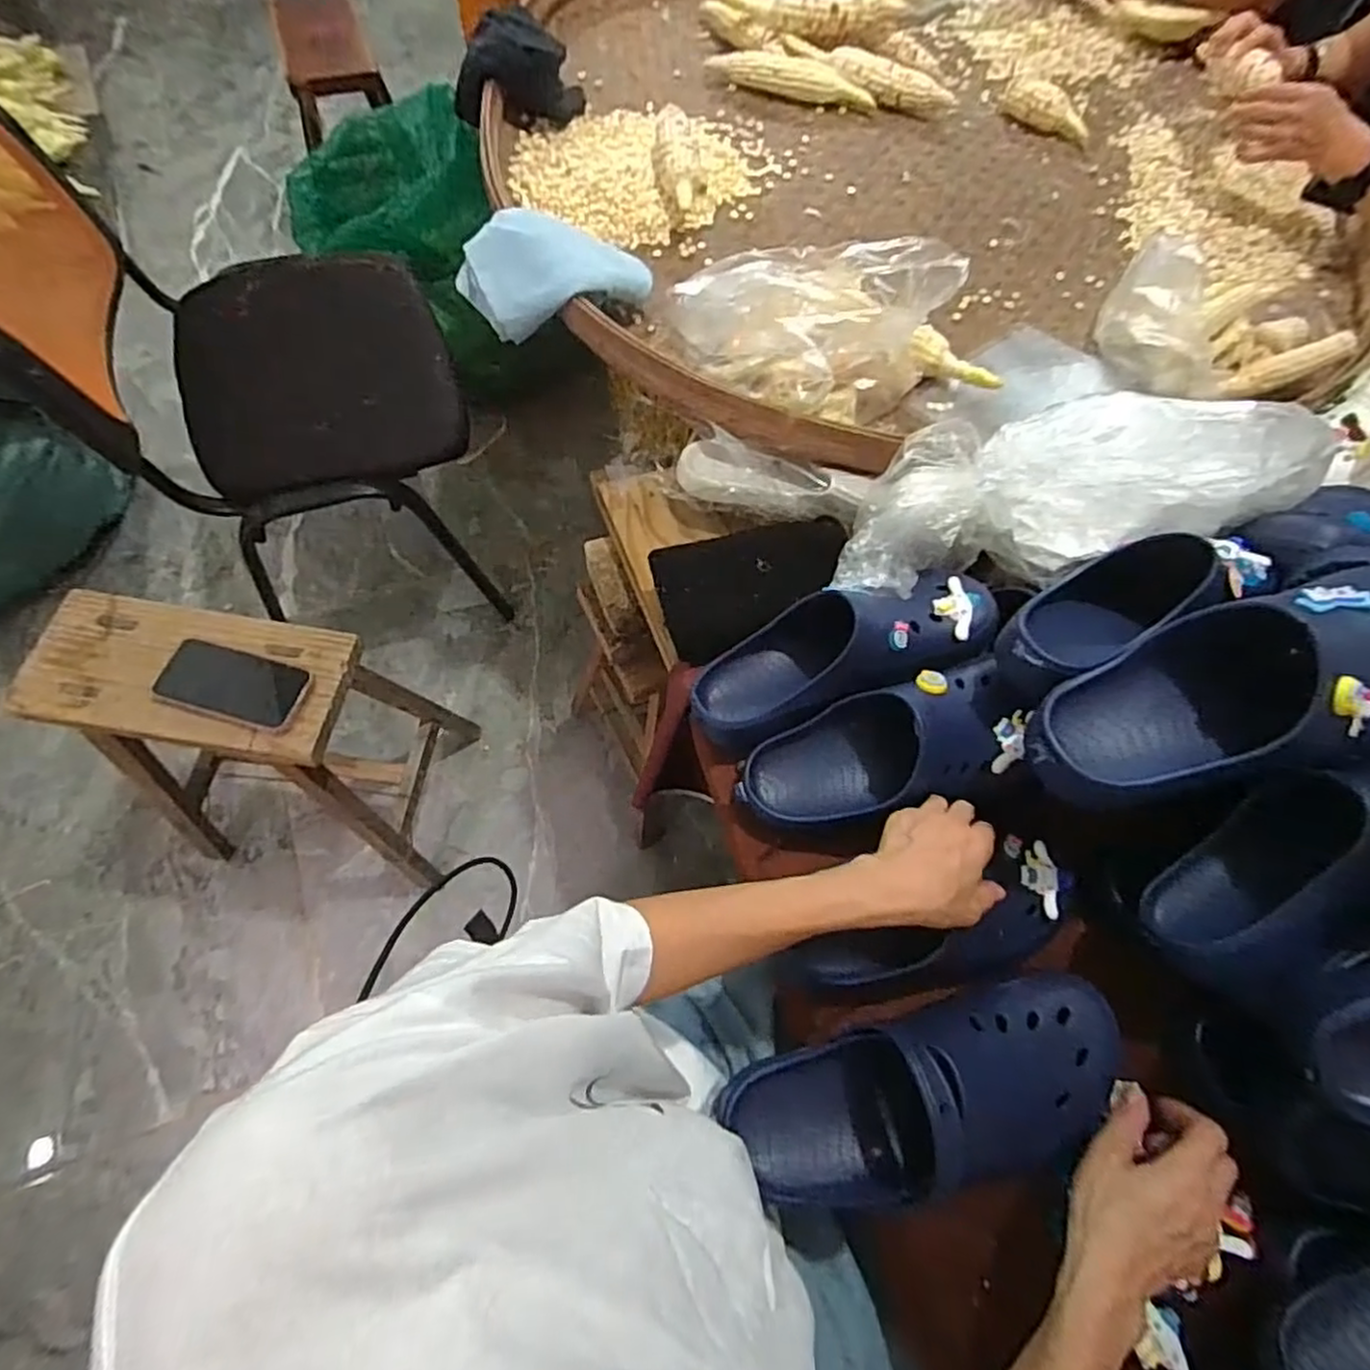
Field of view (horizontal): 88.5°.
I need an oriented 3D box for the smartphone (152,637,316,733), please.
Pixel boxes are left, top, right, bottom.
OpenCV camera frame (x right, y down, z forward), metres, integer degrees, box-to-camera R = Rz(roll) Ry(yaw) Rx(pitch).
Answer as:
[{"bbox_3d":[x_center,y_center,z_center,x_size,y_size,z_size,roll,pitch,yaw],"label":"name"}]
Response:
[{"bbox_3d":[-0.505,0.000,0.785,0.172,0.012,0.079,14,67,10],"label":"smartphone"}]

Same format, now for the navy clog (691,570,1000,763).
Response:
[{"bbox_3d":[0.132,-0.036,0.619,0.270,0.089,0.110,-22,67,9],"label":"navy clog"}]

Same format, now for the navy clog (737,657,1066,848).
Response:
[{"bbox_3d":[0.163,0.063,0.590,0.233,0.087,0.119,-14,65,15],"label":"navy clog"}]

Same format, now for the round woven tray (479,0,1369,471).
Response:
[{"bbox_3d":[0.312,-0.805,0.965,1.077,0.141,1.136,1,65,-2],"label":"round woven tray"}]

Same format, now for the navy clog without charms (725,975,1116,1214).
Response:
[{"bbox_3d":[0.177,0.288,0.488,0.289,0.101,0.107,-15,67,1],"label":"navy clog without charms"}]

